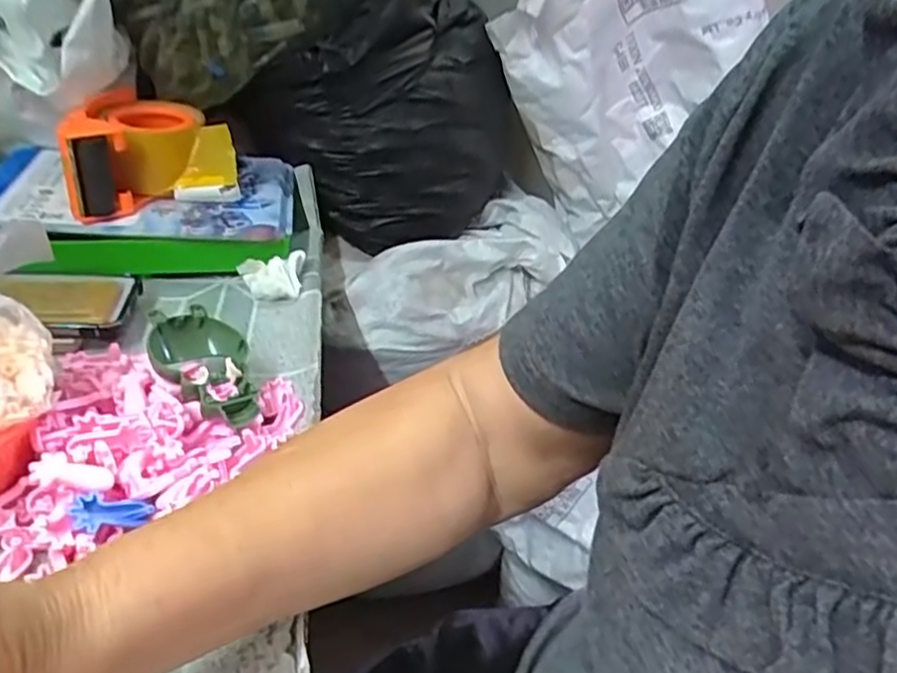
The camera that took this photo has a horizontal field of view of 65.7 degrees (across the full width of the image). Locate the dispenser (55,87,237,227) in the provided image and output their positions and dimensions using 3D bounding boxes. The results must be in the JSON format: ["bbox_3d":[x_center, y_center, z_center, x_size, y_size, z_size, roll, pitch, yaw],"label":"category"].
[{"bbox_3d":[-0.256,-0.154,0.578,0.124,0.073,0.088,-17,40,-34],"label":"dispenser"}]

